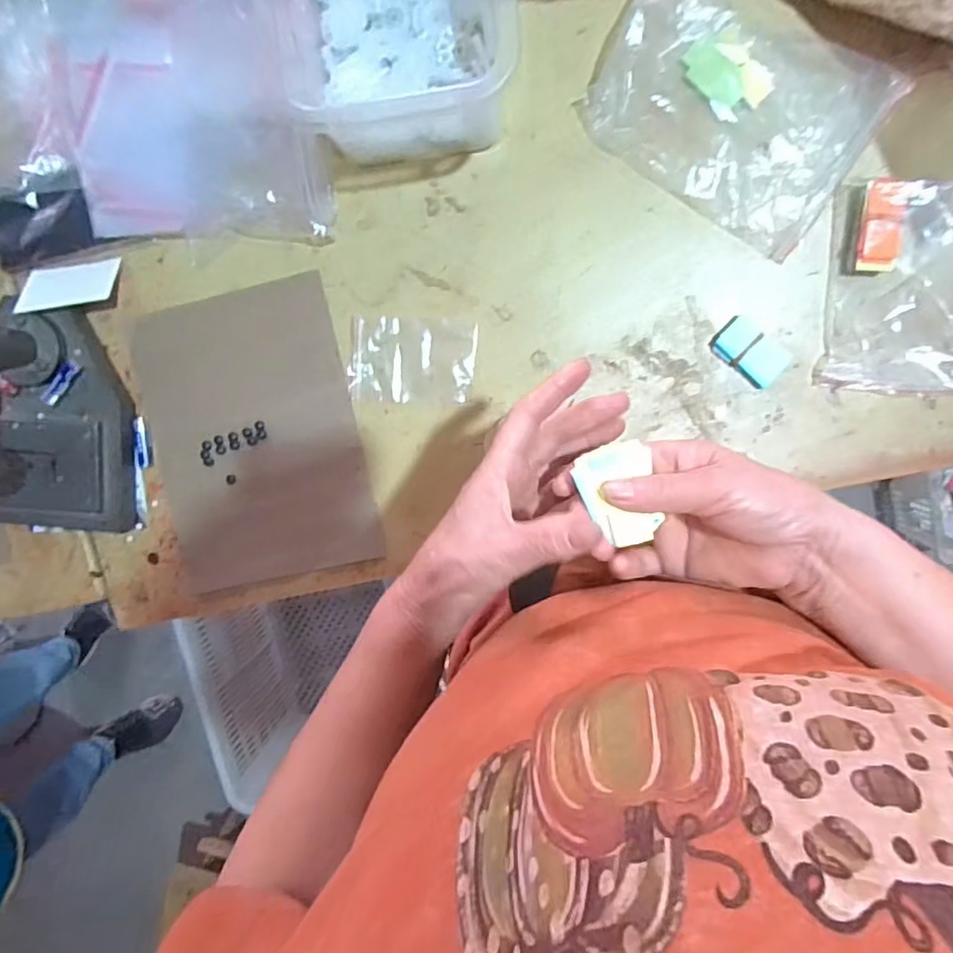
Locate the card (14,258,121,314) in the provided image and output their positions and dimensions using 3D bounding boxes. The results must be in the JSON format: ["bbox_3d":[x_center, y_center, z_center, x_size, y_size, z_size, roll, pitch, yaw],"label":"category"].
[{"bbox_3d":[-0.386,-0.179,0.544,0.091,0.007,0.060,-6,58,4],"label":"card"}]

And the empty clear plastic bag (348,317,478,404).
[{"bbox_3d":[-0.061,-0.109,0.545,0.117,0.006,0.077,3,98,5],"label":"empty clear plastic bag"}]

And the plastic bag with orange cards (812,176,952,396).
[{"bbox_3d":[0.359,-0.155,0.480,0.119,0.023,0.167,2,98,6],"label":"plastic bag with orange cards"}]

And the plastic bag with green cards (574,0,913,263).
[{"bbox_3d":[0.212,-0.310,0.472,0.221,0.037,0.158,34,100,0],"label":"plastic bag with green cards"}]

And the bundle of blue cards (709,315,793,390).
[{"bbox_3d":[0.239,-0.108,0.505,0.063,0.006,0.037,40,100,-1],"label":"bundle of blue cards"}]

